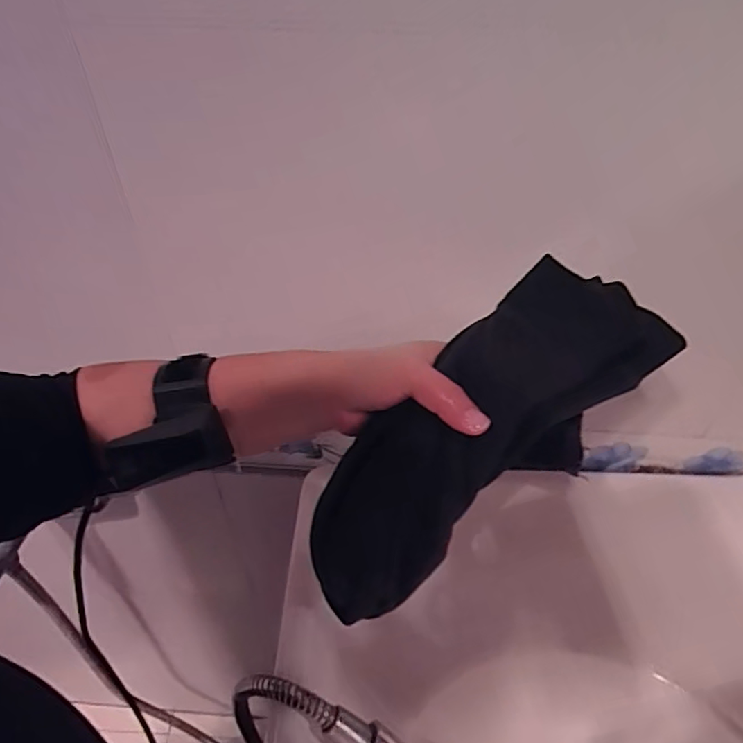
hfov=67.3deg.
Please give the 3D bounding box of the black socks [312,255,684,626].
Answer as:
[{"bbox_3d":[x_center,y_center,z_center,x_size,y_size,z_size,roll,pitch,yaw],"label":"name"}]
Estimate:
[{"bbox_3d":[0.050,0.044,0.326,0.060,0.245,0.078,26,24,-44],"label":"black socks"}]

